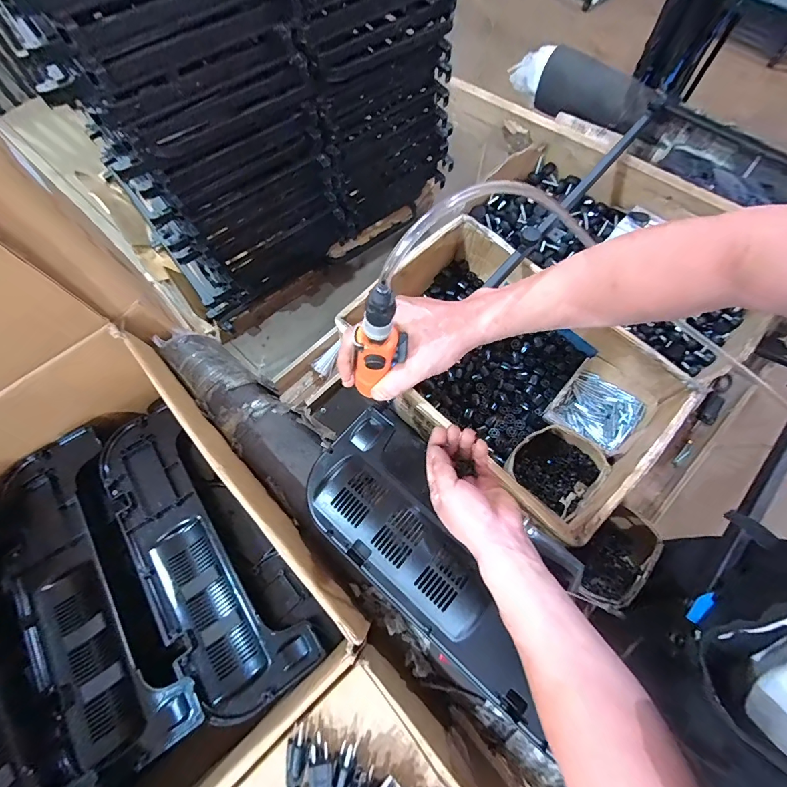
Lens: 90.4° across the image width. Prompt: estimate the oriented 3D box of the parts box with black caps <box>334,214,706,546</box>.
[{"bbox_3d":[0.203,-0.036,0.711,0.328,0.165,0.494,-42,75,-13],"label":"parts box with black caps"}]

